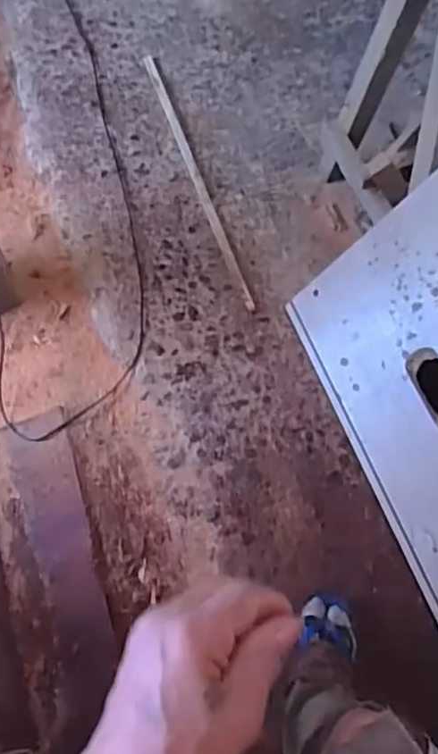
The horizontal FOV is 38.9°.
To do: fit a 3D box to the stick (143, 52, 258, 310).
[{"bbox_3d":[-0.070,-0.566,1.685,0.030,0.010,0.940,-16,66,-7],"label":"stick"}]

